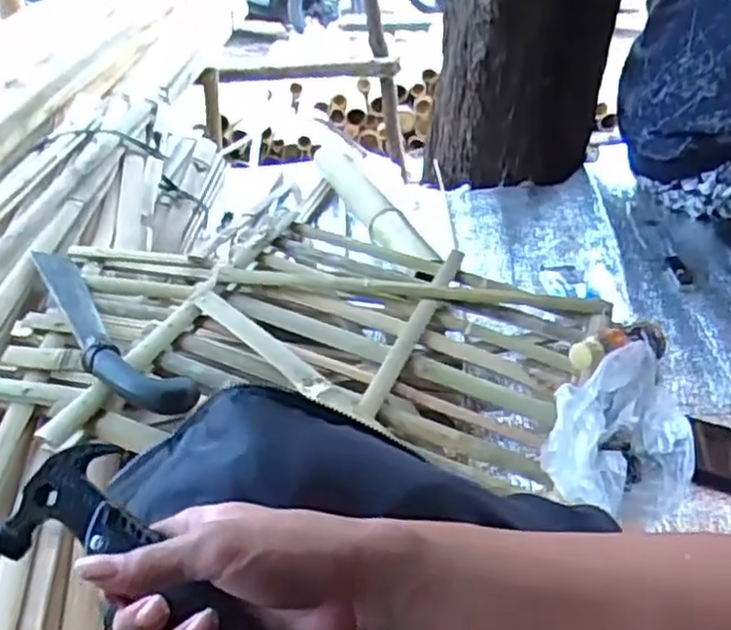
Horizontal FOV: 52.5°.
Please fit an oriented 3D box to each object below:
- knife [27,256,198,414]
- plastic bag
[{"bbox_3d":[-0.299,0.012,0.815,0.074,0.042,0.355,-27,39,-31],"label":"knife"},{"bbox_3d":[0.274,0.106,0.754,0.121,0.105,0.228,15,38,27],"label":"plastic bag"}]

